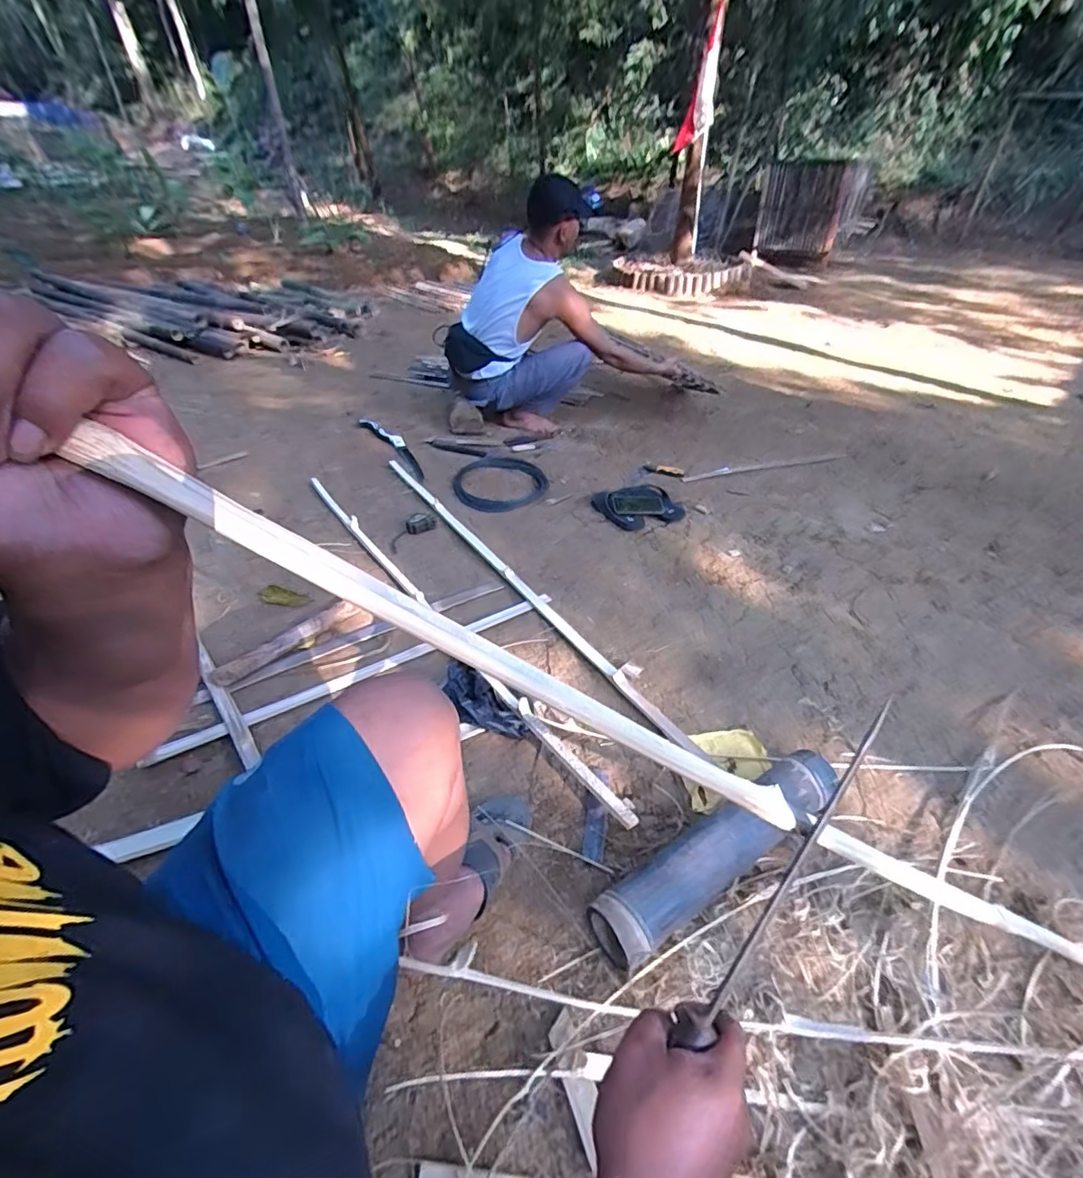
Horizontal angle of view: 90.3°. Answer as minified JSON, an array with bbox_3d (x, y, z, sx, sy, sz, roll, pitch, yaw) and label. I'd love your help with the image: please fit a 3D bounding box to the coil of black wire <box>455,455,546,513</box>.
[{"bbox_3d":[-0.142,-0.379,1.897,0.322,0.049,0.333,3,37,-2],"label":"coil of black wire"}]

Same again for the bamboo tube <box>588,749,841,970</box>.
[{"bbox_3d":[0.293,0.400,0.847,0.497,0.091,0.099,-24,44,-26],"label":"bamboo tube"}]

